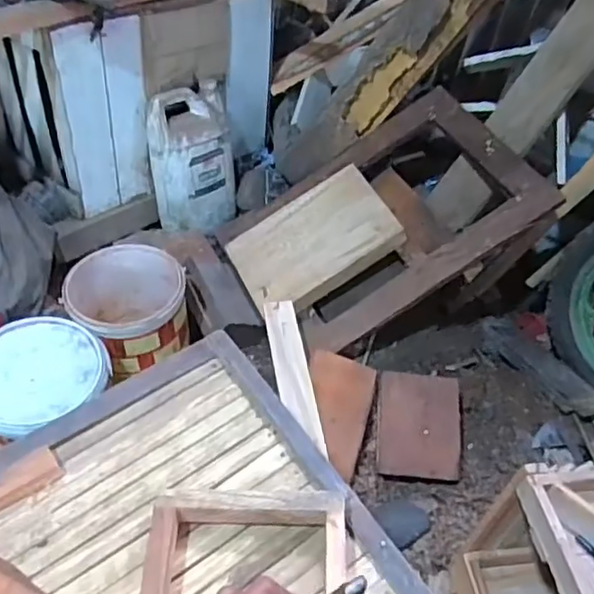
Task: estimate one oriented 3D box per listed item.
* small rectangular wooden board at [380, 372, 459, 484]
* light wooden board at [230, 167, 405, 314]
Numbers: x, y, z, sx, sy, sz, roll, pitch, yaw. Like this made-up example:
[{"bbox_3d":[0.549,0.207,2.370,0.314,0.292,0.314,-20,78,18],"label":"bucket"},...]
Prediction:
[{"bbox_3d":[0.190,0.198,0.954,0.127,0.027,0.159,8,67,-7],"label":"small rectangular wooden board"},{"bbox_3d":[0.029,-0.101,1.125,0.286,0.027,0.197,-32,63,0],"label":"light wooden board"}]

